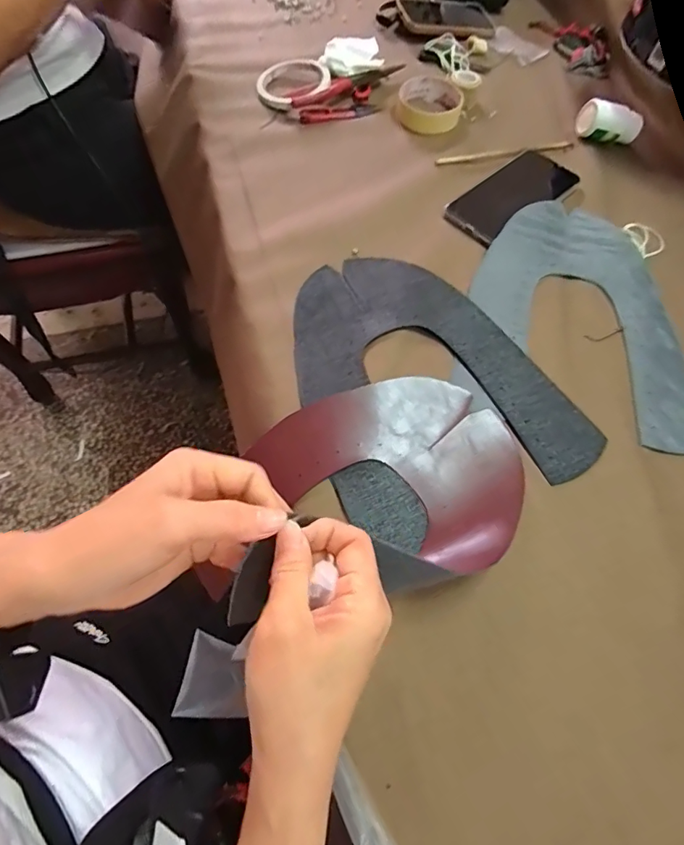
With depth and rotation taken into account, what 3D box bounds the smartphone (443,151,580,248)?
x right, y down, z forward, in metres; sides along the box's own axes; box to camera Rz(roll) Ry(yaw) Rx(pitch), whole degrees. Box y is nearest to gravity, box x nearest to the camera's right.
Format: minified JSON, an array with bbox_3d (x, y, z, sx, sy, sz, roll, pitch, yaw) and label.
[{"bbox_3d":[0.186,-0.253,0.514,0.161,0.011,0.070,-39,73,-19],"label":"smartphone"}]

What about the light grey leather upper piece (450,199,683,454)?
[{"bbox_3d":[0.228,-0.110,0.451,0.219,0.012,0.266,10,64,1],"label":"light grey leather upper piece"}]

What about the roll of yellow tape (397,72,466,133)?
[{"bbox_3d":[0.110,-0.396,0.581,0.081,0.022,0.088,12,64,2],"label":"roll of yellow tape"}]

